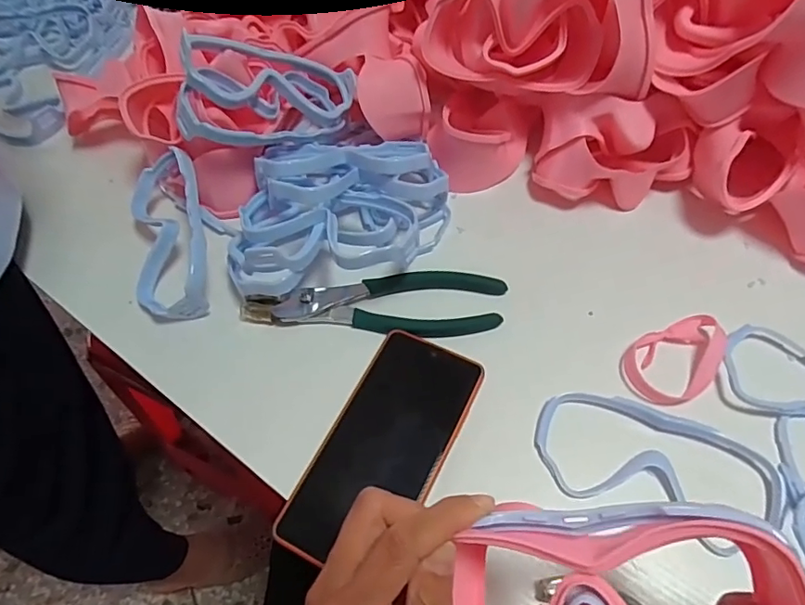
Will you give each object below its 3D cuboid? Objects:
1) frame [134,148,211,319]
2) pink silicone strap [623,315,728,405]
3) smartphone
[{"bbox_3d":[-0.190,-0.058,0.440,0.070,0.020,0.148,-24,69,26],"label":"frame"},{"bbox_3d":[0.194,0.040,0.373,0.075,0.013,0.049,-24,58,-12],"label":"pink silicone strap"},{"bbox_3d":[-0.011,0.095,0.356,0.080,0.009,0.160,22,60,17],"label":"smartphone"}]

